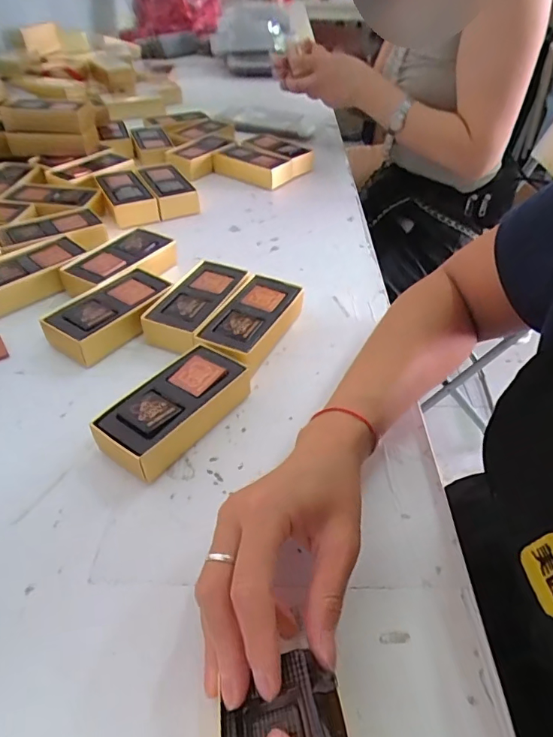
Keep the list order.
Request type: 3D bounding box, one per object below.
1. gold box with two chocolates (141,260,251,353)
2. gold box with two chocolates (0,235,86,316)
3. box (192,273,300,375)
[{"bbox_3d":[-0.074,-0.060,0.461,0.062,0.033,0.118,20,45,17],"label":"gold box with two chocolates"},{"bbox_3d":[-0.254,-0.097,0.491,0.110,0.031,0.064,-30,52,-30],"label":"gold box with two chocolates"},{"bbox_3d":[-0.022,-0.038,0.440,0.060,0.034,0.117,22,46,19],"label":"box"}]

